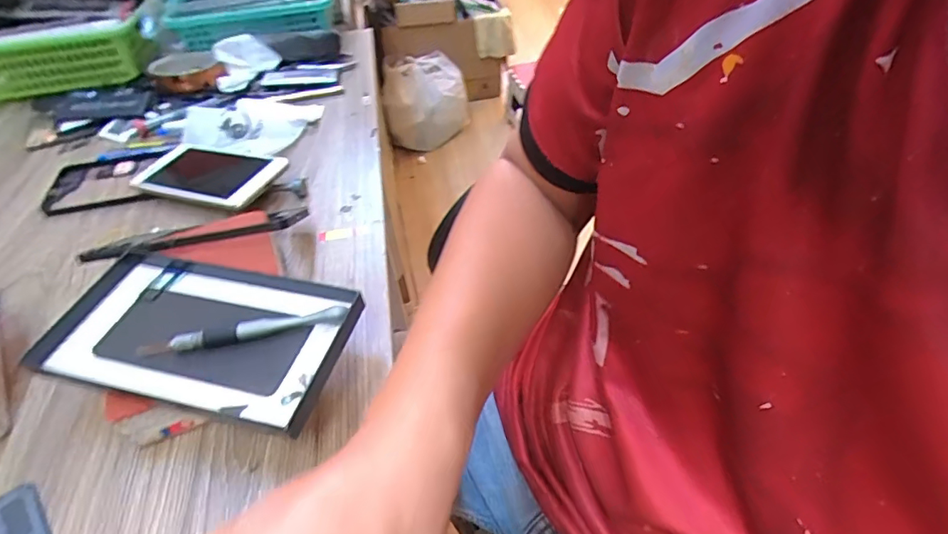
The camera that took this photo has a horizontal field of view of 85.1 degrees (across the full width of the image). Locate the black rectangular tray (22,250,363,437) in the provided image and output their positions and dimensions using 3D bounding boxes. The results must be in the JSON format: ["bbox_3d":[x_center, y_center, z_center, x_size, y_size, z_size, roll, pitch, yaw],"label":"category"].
[{"bbox_3d":[-0.181,0.043,0.341,0.196,0.016,0.101,9,48,13],"label":"black rectangular tray"}]

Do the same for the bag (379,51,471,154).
[{"bbox_3d":[-0.161,-0.563,1.831,0.271,0.235,0.264,-3,46,1],"label":"bag"}]

